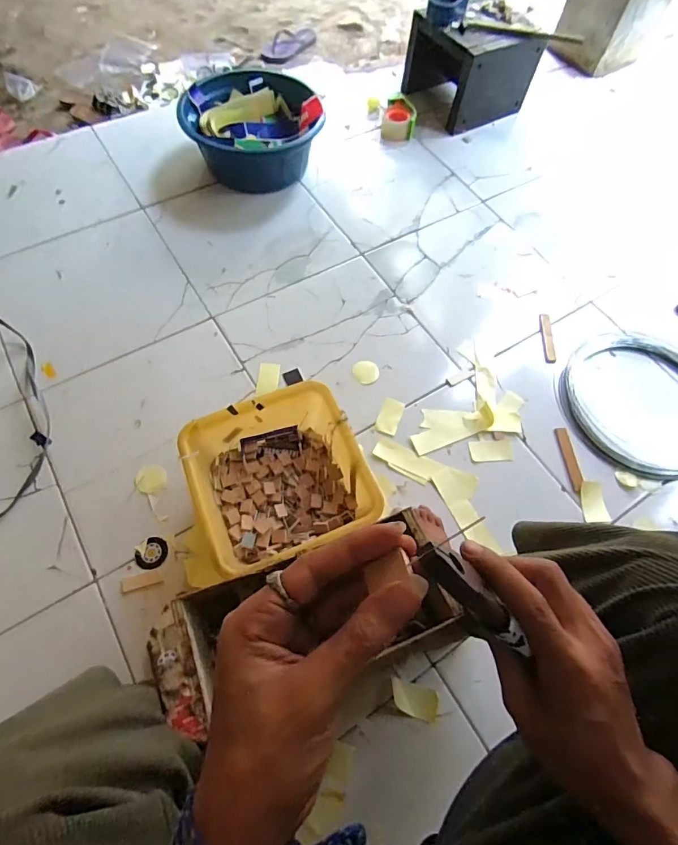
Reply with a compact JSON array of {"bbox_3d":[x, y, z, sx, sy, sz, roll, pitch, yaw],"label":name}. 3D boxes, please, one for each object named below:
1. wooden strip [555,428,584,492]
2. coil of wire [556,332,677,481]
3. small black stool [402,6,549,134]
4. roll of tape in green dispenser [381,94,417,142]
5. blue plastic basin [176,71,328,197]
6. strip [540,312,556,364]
[{"bbox_3d":[0.466,0.071,0.888,0.025,0.004,0.131,-4,66,-5],"label":"wooden strip"},{"bbox_3d":[0.678,-0.029,0.947,0.353,0.033,0.400,-40,74,-19],"label":"coil of wire"},{"bbox_3d":[0.370,-1.016,1.264,0.304,0.217,0.257,-27,70,-14],"label":"small black stool"},{"bbox_3d":[0.171,-0.868,1.263,0.093,0.069,0.096,4,65,-1],"label":"roll of tape in green dispenser"},{"bbox_3d":[-0.220,-0.751,1.145,0.325,0.154,0.324,1,66,-3],"label":"blue plastic basin"},{"bbox_3d":[0.482,-0.194,1.017,0.027,0.010,0.133,5,65,-1],"label":"strip"}]

